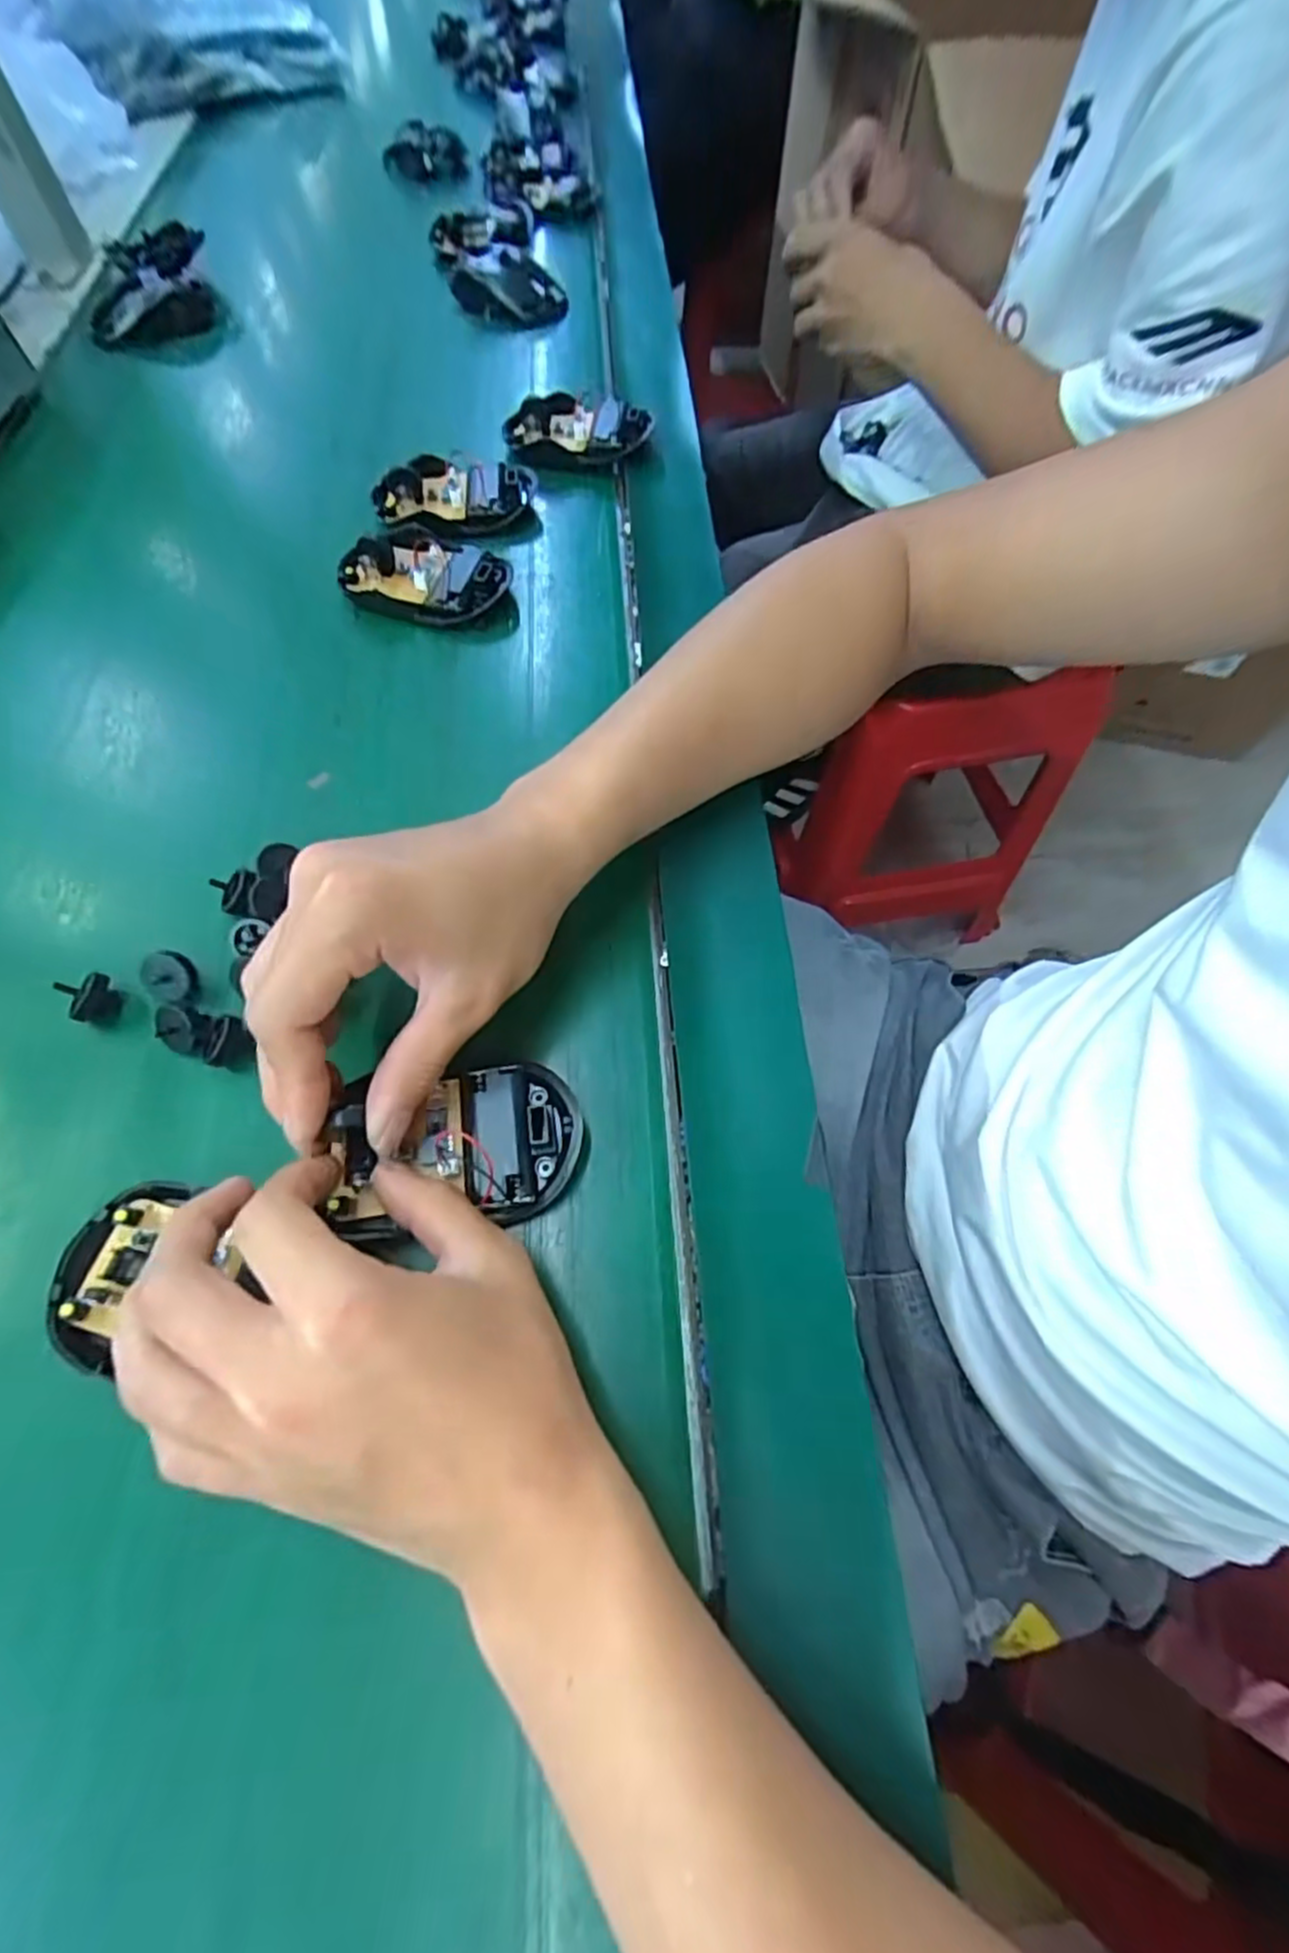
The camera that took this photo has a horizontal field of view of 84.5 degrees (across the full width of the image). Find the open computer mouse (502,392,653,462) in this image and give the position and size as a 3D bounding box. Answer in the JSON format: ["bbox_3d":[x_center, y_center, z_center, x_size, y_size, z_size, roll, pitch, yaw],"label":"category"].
[{"bbox_3d":[-0.041,-0.347,0.447,0.091,0.022,0.050,6,64,3],"label":"open computer mouse"}]

